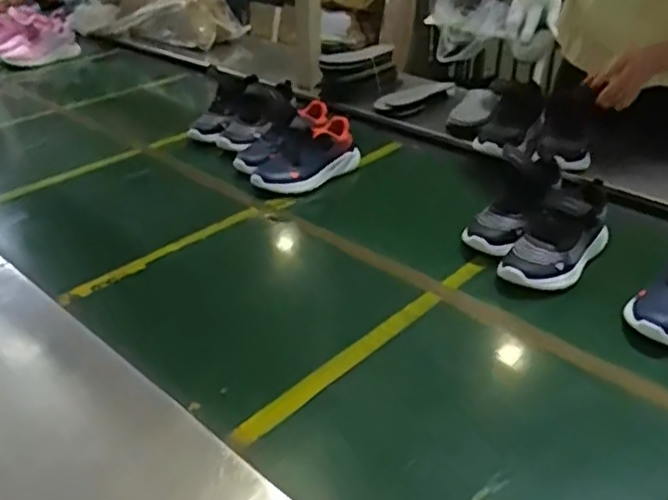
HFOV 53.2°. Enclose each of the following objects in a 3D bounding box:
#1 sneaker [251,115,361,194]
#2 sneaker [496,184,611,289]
[{"bbox_3d":[-0.042,-0.147,1.114,0.189,0.091,0.077,-28,40,-17],"label":"sneaker"},{"bbox_3d":[0.296,-0.030,0.874,0.090,0.096,0.187,25,39,34],"label":"sneaker"}]

